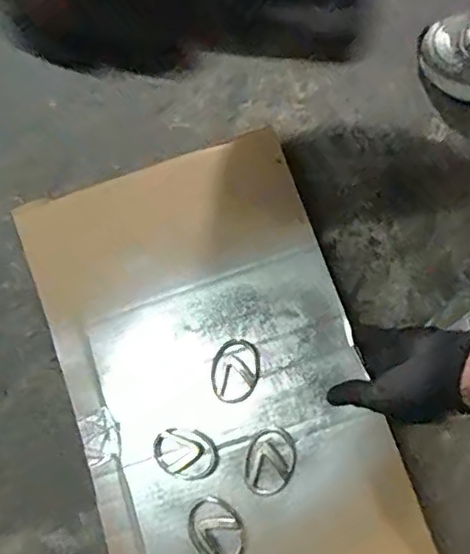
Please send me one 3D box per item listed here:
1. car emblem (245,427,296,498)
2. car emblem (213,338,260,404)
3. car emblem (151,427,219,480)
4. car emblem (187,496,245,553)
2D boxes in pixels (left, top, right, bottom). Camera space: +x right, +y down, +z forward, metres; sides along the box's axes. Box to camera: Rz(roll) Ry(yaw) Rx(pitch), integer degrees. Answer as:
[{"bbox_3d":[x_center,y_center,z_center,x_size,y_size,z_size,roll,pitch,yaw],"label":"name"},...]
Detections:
[{"bbox_3d":[0.034,0.178,0.563,0.045,0.004,0.066,13,75,3],"label":"car emblem"},{"bbox_3d":[0.002,0.094,0.590,0.044,0.004,0.065,10,75,3],"label":"car emblem"},{"bbox_3d":[-0.049,0.172,0.573,0.064,0.004,0.047,6,75,1],"label":"car emblem"},{"bbox_3d":[-0.018,0.240,0.554,0.049,0.004,0.060,-40,78,-10],"label":"car emblem"}]

